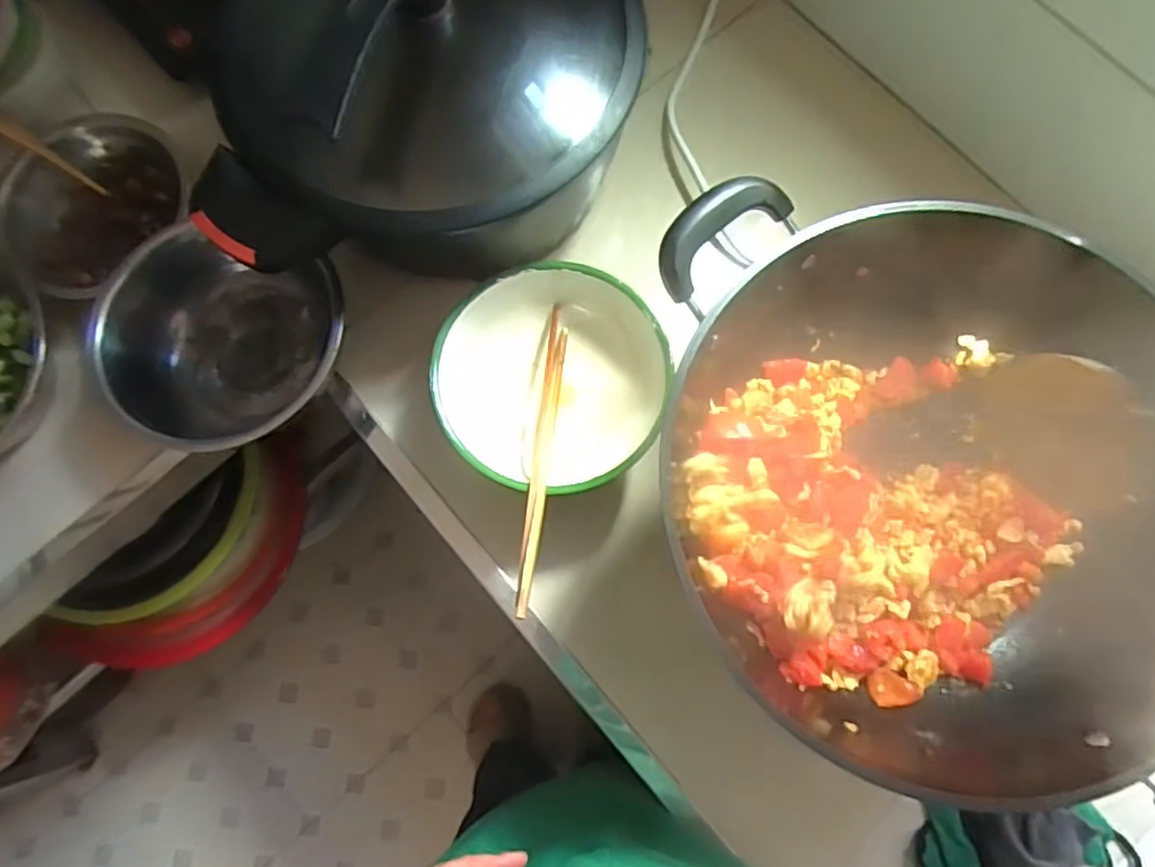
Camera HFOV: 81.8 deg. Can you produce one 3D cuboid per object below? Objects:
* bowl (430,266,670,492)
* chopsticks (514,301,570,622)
[{"bbox_3d":[-0.021,-0.041,0.559,0.182,0.093,0.180,0,78,1],"label":"bowl"},{"bbox_3d":[-0.026,0.010,0.511,0.014,0.017,0.259,5,58,2],"label":"chopsticks"}]

